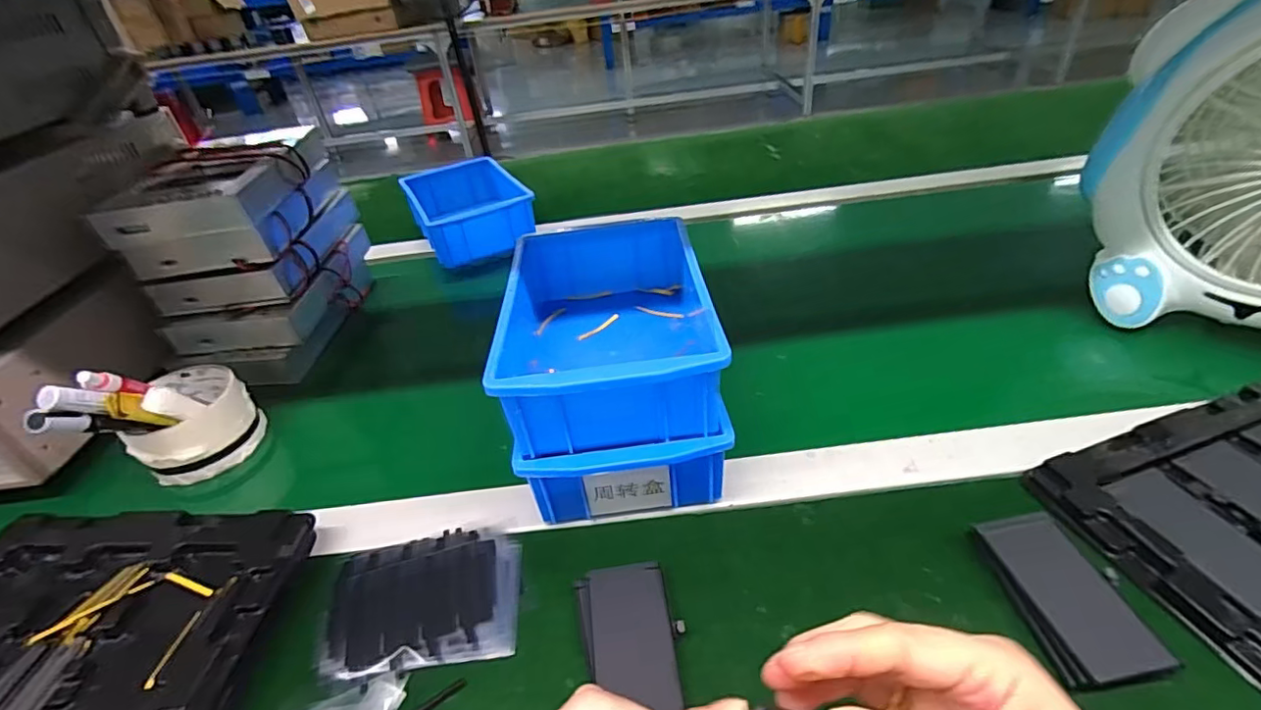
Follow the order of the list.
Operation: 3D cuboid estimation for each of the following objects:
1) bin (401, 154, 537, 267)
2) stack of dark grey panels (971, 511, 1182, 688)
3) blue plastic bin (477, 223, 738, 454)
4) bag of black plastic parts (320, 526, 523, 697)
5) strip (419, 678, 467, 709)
[{"bbox_3d":[-0.215,-0.195,0.738,0.128,0.057,0.186,-22,40,-18],"label":"bin"},{"bbox_3d":[0.230,0.126,0.295,0.050,0.017,0.086,-8,38,-1],"label":"stack of dark grey panels"},{"bbox_3d":[-0.017,-0.026,0.393,0.130,0.064,0.202,-7,38,0],"label":"blue plastic bin"},{"bbox_3d":[-0.123,0.144,0.333,0.111,0.011,0.082,-11,38,-5],"label":"bag of black plastic parts"},{"bbox_3d":[-0.105,0.182,0.289,0.042,0.004,0.005,-29,43,-26],"label":"strip"}]

